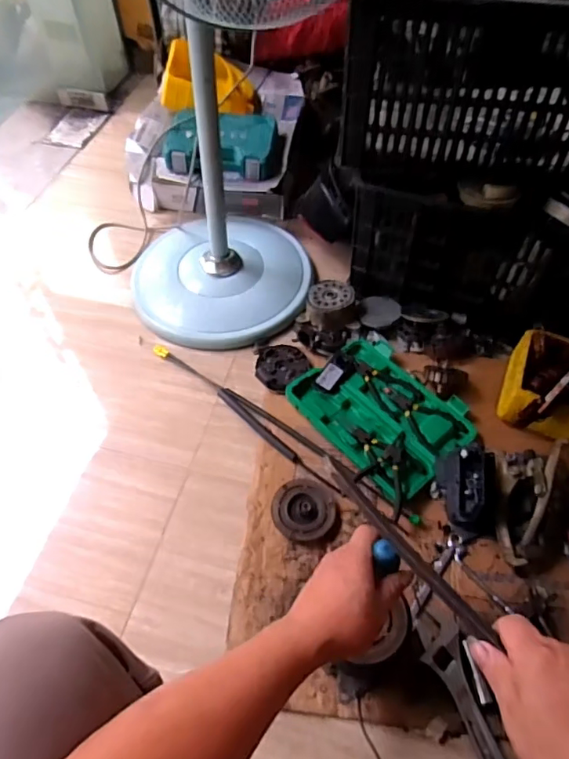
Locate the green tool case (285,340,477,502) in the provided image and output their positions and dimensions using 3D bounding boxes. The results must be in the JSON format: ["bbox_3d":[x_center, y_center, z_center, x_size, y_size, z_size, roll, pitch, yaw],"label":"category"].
[{"bbox_3d":[0.173,0.057,0.965,0.233,0.036,0.294,-38,62,-23],"label":"green tool case"}]

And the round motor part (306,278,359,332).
[{"bbox_3d":[0.097,-0.159,1.101,0.100,0.055,0.104,-1,55,1],"label":"round motor part"}]

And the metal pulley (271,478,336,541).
[{"bbox_3d":[0.030,0.211,0.865,0.101,0.029,0.094,-1,55,1],"label":"metal pulley"}]

